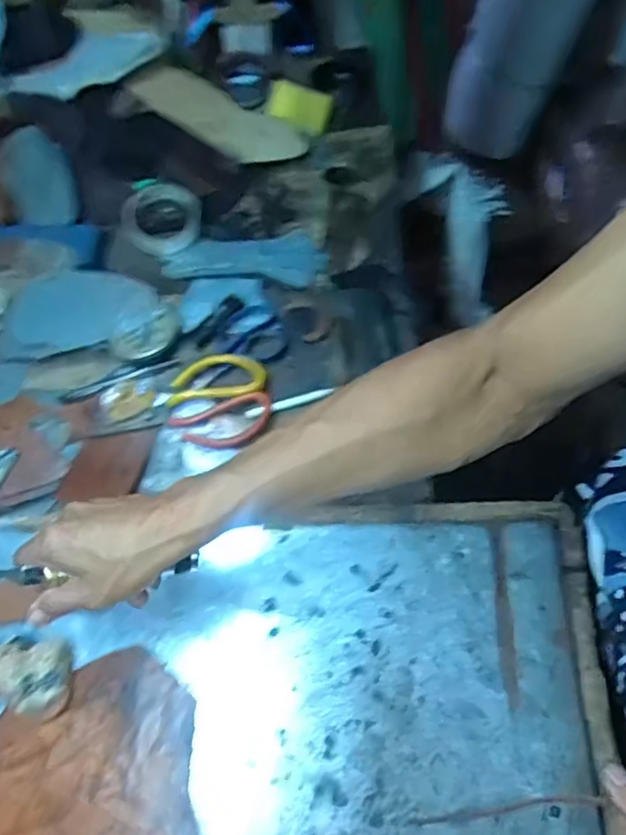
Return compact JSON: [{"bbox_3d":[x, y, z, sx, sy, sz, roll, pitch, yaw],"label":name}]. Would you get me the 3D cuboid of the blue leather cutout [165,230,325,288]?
[{"bbox_3d":[-0.079,-0.198,0.729,0.189,0.010,0.084,6,62,7],"label":"blue leather cutout"}]

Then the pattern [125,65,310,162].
[{"bbox_3d":[-0.122,-0.396,0.794,0.219,0.017,0.101,29,59,-1],"label":"pattern"}]

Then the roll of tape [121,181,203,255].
[{"bbox_3d":[-0.185,-0.244,0.743,0.094,0.016,0.093,1,80,-4],"label":"roll of tape"}]

